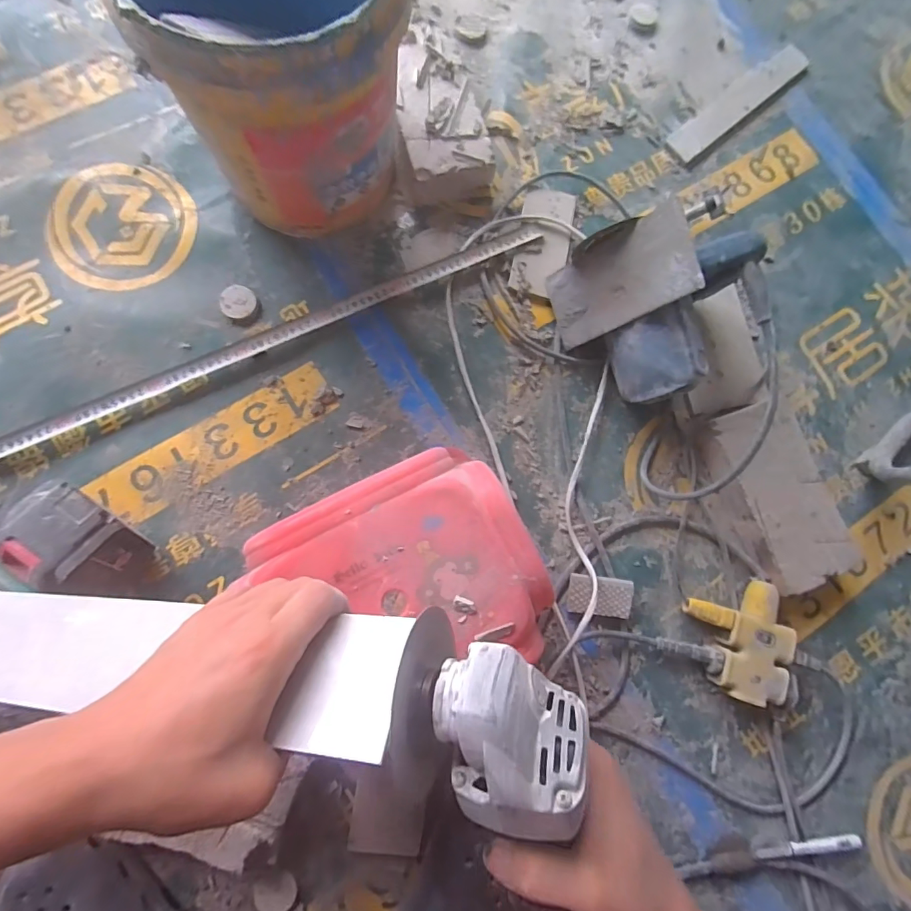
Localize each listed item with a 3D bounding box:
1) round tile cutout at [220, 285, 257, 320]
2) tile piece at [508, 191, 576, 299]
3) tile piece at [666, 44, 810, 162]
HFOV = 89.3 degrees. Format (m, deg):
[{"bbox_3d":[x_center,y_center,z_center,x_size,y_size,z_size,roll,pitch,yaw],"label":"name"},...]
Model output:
[{"bbox_3d":[-0.259,-0.184,0.552,0.039,0.010,0.041,1,82,-5],"label":"round tile cutout"},{"bbox_3d":[0.115,-0.280,0.606,0.066,0.012,0.144,12,81,-3],"label":"tile piece"},{"bbox_3d":[0.408,-0.507,0.662,0.264,0.010,0.049,-40,87,-9],"label":"tile piece"}]

